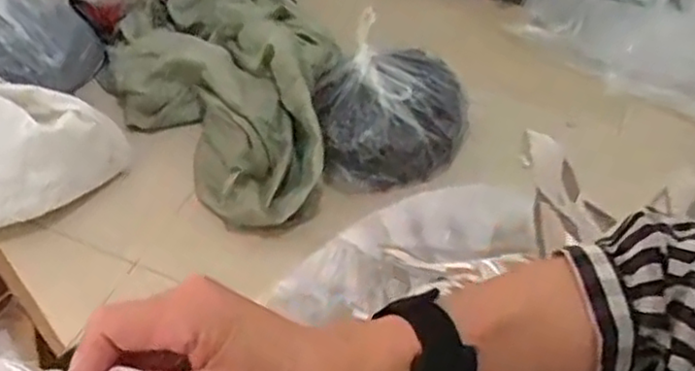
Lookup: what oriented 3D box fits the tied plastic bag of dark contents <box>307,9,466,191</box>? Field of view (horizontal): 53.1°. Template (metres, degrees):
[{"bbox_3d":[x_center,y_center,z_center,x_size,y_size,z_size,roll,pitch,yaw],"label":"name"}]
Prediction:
[{"bbox_3d":[0.067,-0.139,1.124,0.239,0.169,0.216,-8,48,-8],"label":"tied plastic bag of dark contents"}]

